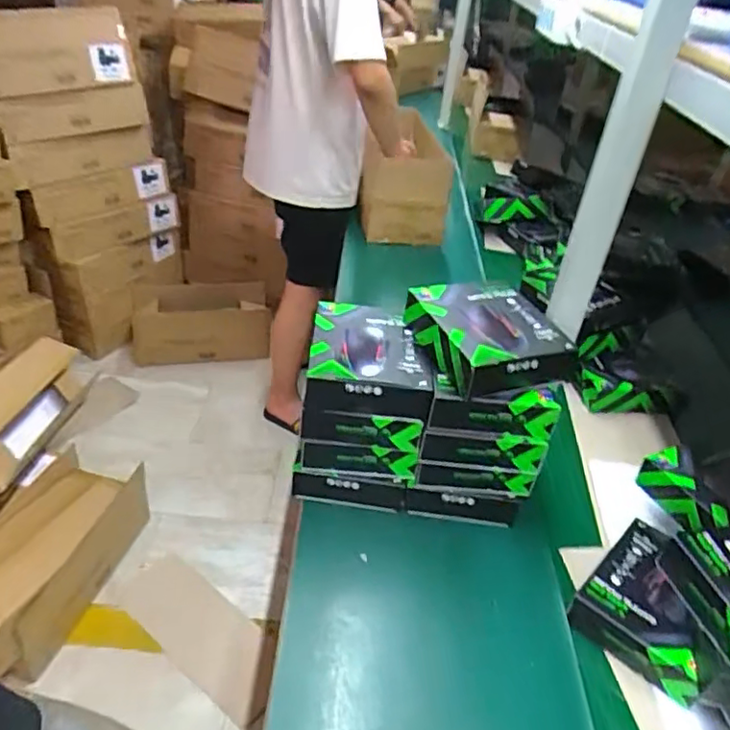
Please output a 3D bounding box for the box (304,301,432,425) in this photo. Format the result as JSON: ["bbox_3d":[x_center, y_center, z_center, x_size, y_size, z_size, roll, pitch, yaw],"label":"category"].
[{"bbox_3d":[0.005,-0.012,0.855,0.157,0.065,0.179,4,36,-3],"label":"box"}]

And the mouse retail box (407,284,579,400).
[{"bbox_3d":[0.158,-0.040,0.829,0.173,0.067,0.186,-9,38,-20],"label":"mouse retail box"}]

